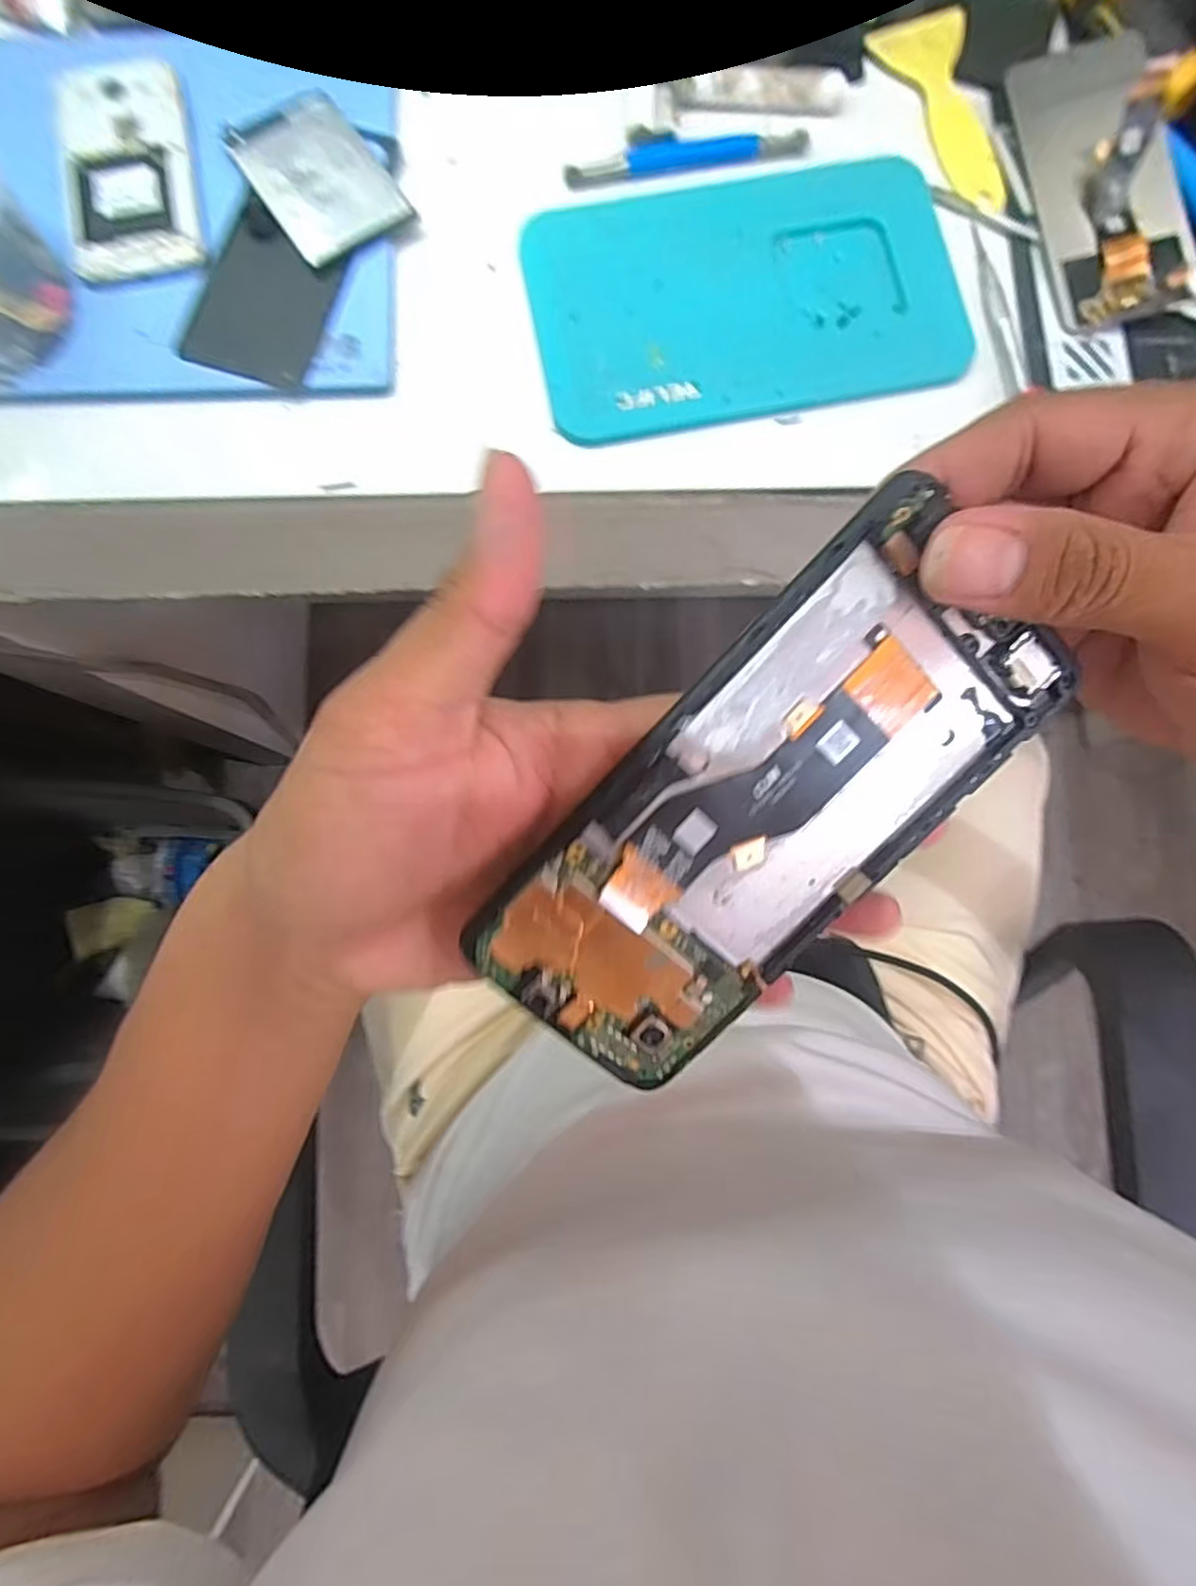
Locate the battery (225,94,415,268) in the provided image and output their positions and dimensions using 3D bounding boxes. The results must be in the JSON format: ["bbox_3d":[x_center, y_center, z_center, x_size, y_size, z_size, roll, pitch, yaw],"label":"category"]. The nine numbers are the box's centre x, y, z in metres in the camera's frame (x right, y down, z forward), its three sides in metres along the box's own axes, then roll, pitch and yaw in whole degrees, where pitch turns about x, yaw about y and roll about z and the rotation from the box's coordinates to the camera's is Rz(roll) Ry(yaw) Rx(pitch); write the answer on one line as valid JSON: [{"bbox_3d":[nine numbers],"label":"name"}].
[{"bbox_3d":[-0.150,-0.328,0.362,0.062,0.008,0.092,-35,85,-5],"label":"battery"}]

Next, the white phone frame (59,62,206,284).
[{"bbox_3d":[-0.247,-0.329,0.358,0.065,0.008,0.119,-10,83,-2],"label":"white phone frame"}]

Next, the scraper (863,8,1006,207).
[{"bbox_3d":[0.198,-0.386,0.384,0.047,0.009,0.130,-16,84,-3],"label":"scraper"}]

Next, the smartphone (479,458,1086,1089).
[{"bbox_3d":[0.040,0.006,0.171,0.075,0.006,0.152,42,96,-16],"label":"smartphone"}]

